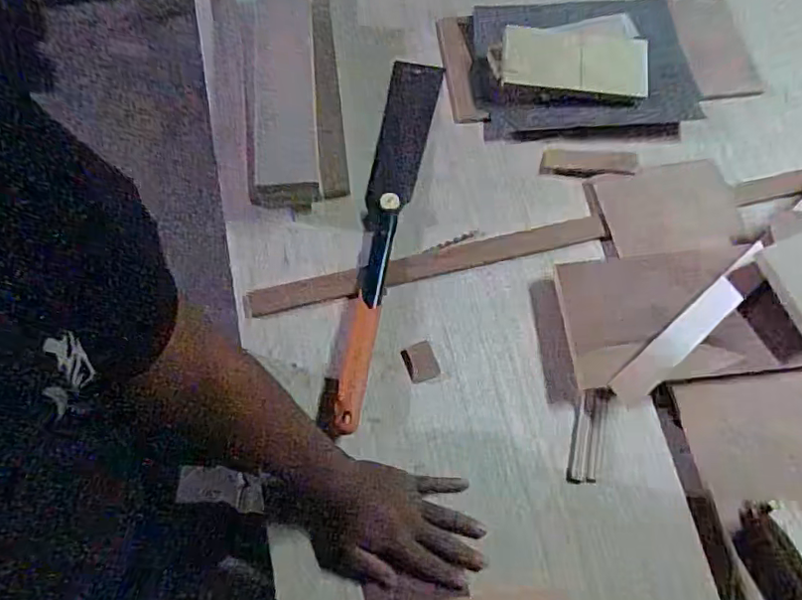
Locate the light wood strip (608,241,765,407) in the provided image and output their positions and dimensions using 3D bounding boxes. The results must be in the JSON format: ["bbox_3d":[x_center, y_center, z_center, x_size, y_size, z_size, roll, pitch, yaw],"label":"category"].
[{"bbox_3d":[0.352,0.032,0.674,0.247,0.010,0.042,-42,85,-8],"label":"light wood strip"}]

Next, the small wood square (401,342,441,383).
[{"bbox_3d":[0.025,0.079,0.692,0.039,0.004,0.045,-20,71,-8],"label":"small wood square"}]

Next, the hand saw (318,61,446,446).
[{"bbox_3d":[-0.023,-0.108,0.748,0.066,0.029,0.568,12,68,2],"label":"hand saw"}]

